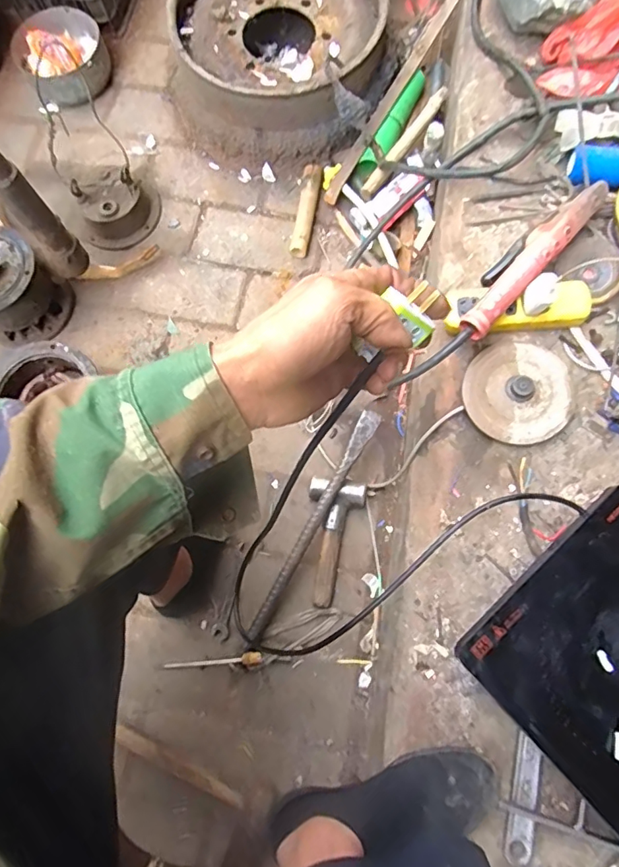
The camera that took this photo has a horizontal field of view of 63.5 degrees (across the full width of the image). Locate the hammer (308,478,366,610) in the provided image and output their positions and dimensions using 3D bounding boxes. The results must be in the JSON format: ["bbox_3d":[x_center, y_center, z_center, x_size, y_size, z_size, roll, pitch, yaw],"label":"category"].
[{"bbox_3d":[0.031,0.174,0.795,0.087,0.039,0.193,10,76,4],"label":"hammer"}]

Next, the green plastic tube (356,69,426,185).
[{"bbox_3d":[0.156,-0.581,0.945,0.035,0.047,0.241,30,78,9],"label":"green plastic tube"}]

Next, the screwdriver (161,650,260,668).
[{"bbox_3d":[-0.147,0.352,0.770,0.157,0.019,0.020,-11,75,15],"label":"screwdriver"}]

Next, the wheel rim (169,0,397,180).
[{"bbox_3d":[-0.049,-0.727,0.964,0.391,0.174,0.405,0,75,1],"label":"wheel rim"}]

